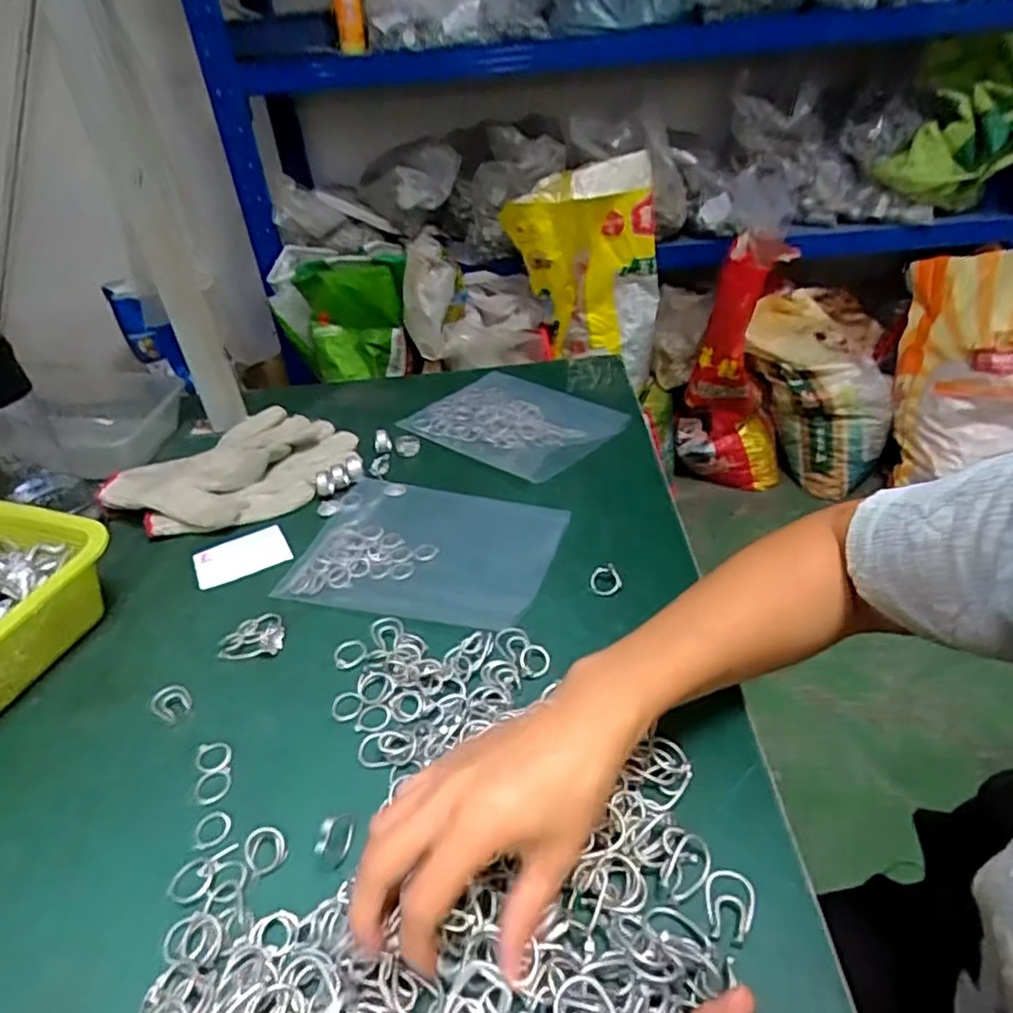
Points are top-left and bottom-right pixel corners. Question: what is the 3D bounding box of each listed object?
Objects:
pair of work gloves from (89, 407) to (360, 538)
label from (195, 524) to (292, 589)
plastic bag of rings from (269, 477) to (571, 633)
[{"bbox_3d":[-0.256,-0.039,0.647,0.167,0.023,0.205,23,45,34],"label":"pair of work gloves"},{"bbox_3d":[-0.220,0.042,0.559,0.073,0.005,0.051,-22,39,-20],"label":"label"},{"bbox_3d":[-0.065,0.037,0.543,0.200,0.017,0.147,9,39,20],"label":"plastic bag of rings"}]

